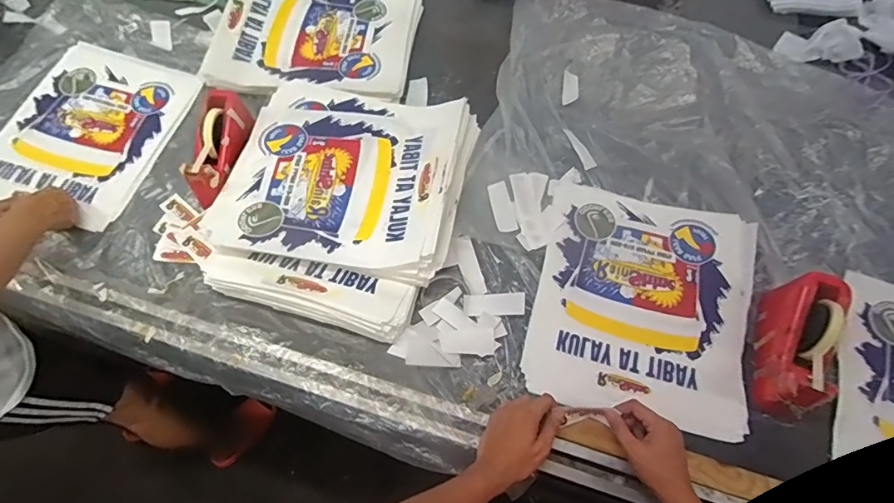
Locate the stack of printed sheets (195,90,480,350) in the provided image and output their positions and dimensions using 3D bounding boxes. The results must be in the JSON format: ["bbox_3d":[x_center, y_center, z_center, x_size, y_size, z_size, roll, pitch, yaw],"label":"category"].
[{"bbox_3d":[-0.180,-0.103,0.821,0.395,0.082,0.422,15,64,7],"label":"stack of printed sheets"}]

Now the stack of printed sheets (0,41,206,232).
[{"bbox_3d":[-0.693,-0.237,0.941,0.317,0.014,0.365,15,65,7],"label":"stack of printed sheets"}]

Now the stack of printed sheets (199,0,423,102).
[{"bbox_3d":[-0.264,-0.462,1.011,0.388,0.050,0.360,10,64,5],"label":"stack of printed sheets"}]

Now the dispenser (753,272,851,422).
[{"bbox_3d":[0.520,0.136,0.705,0.087,0.107,0.198,16,64,7],"label":"dispenser"}]

